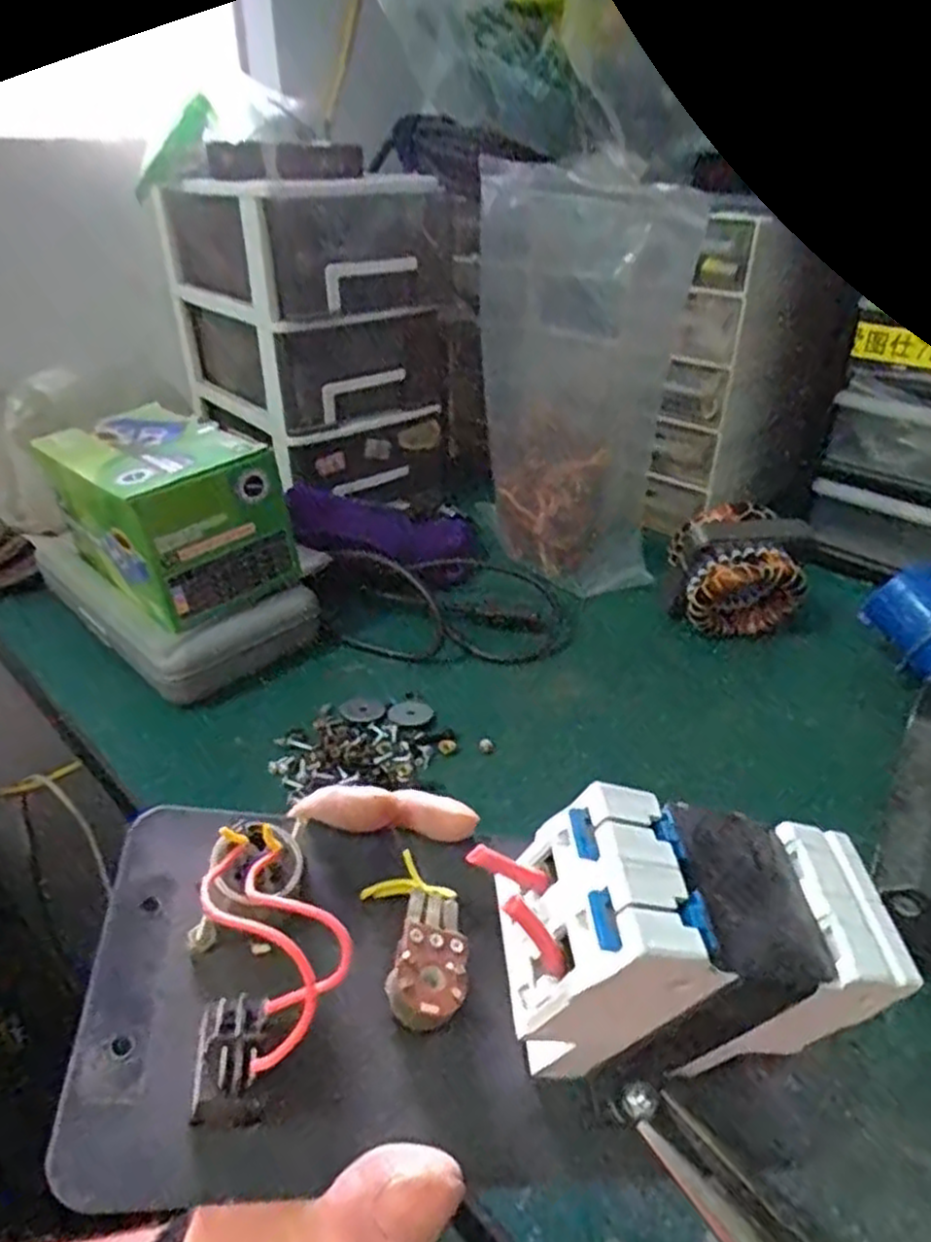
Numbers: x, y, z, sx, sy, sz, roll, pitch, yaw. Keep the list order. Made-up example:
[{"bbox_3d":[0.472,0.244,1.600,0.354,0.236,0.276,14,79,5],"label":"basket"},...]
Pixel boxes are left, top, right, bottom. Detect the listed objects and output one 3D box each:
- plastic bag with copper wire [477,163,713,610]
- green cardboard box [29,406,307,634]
[{"bbox_3d":[0.085,-0.186,0.607,0.158,0.286,0.143,3,33,5],"label":"plastic bag with copper wire"},{"bbox_3d":[-0.210,-0.081,0.523,0.110,0.091,0.157,-28,42,-35],"label":"green cardboard box"}]

